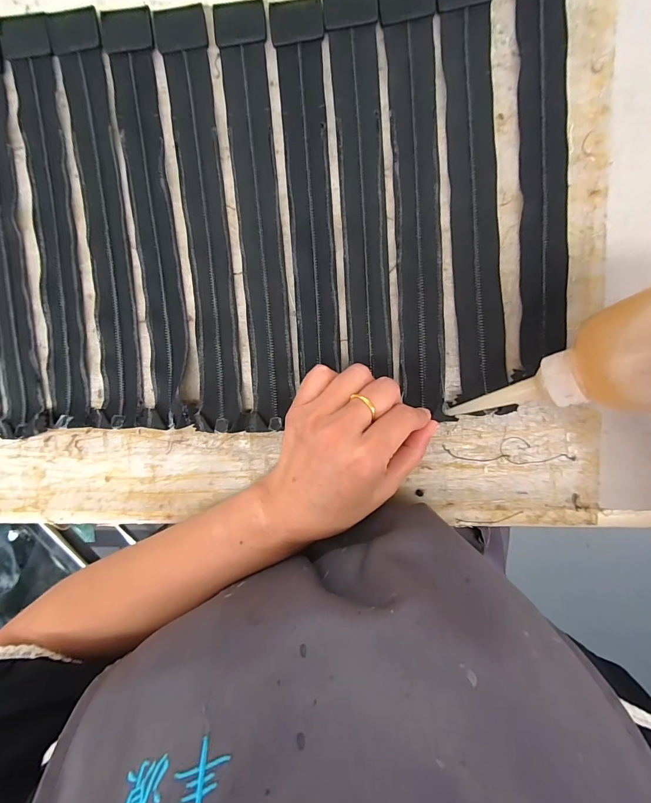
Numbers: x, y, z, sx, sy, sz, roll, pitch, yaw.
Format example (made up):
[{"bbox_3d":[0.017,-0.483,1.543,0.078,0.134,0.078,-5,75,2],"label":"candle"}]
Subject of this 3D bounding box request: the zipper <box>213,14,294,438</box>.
[{"bbox_3d":[-0.048,-0.125,0.259,0.036,0.006,0.290,-2,95,4],"label":"zipper"}]

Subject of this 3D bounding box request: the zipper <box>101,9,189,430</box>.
[{"bbox_3d":[-0.128,-0.126,0.263,0.033,0.014,0.289,-5,95,2],"label":"zipper"}]

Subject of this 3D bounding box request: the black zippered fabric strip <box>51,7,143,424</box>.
[{"bbox_3d":[-0.166,-0.127,0.267,0.040,0.009,0.289,-1,95,4],"label":"black zippered fabric strip"}]

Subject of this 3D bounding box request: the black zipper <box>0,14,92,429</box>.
[{"bbox_3d":[-0.205,-0.127,0.271,0.037,0.008,0.291,-2,95,4],"label":"black zipper"}]

